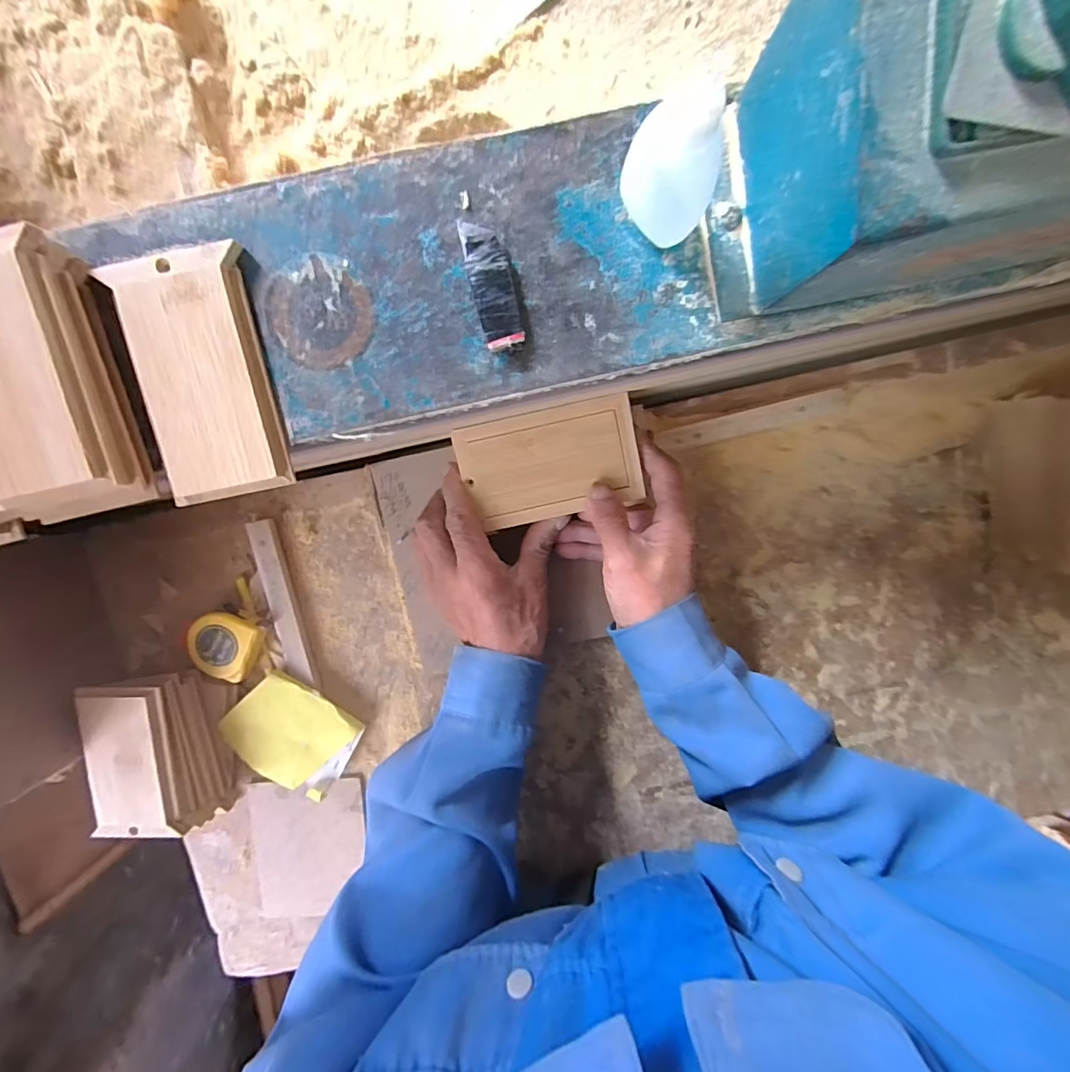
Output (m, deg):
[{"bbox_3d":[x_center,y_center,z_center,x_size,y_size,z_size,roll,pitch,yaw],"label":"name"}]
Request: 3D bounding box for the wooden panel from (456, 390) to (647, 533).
[{"bbox_3d":[0.012,-0.052,0.362,0.124,0.007,0.075,-12,99,1],"label":"wooden panel"}]

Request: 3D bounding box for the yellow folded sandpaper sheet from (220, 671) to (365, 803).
[{"bbox_3d":[-0.210,0.173,0.441,0.103,0.023,0.090,41,96,-7],"label":"yellow folded sandpaper sheet"}]

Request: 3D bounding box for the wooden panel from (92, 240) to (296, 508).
[{"bbox_3d":[-0.173,-0.081,0.263,0.065,0.009,0.119,-12,99,1],"label":"wooden panel"}]

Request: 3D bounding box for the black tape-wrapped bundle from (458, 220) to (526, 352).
[{"bbox_3d":[-0.021,-0.129,0.258,0.022,0.008,0.064,-14,99,1],"label":"black tape-wrapped bundle"}]

